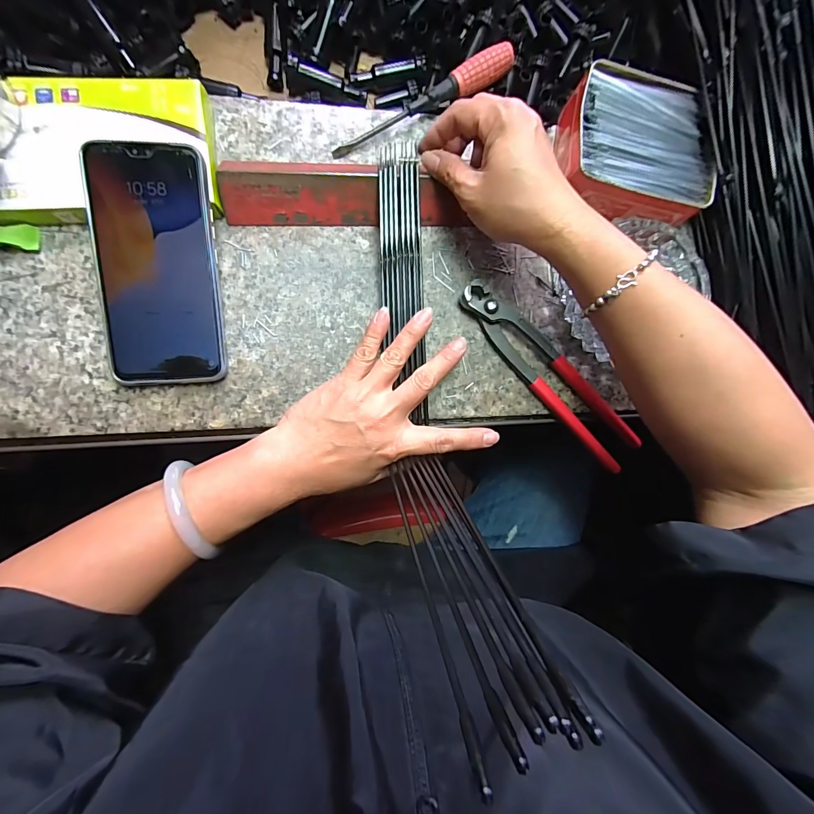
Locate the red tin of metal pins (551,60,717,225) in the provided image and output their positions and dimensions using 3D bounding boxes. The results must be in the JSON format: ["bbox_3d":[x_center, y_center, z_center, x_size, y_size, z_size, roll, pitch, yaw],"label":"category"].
[{"bbox_3d":[0.186,-0.213,0.316,0.124,0.042,0.110,10,86,-9],"label":"red tin of metal pins"}]

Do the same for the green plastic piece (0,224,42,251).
[{"bbox_3d":[-0.274,-0.117,0.261,0.036,0.008,0.018,-2,88,-10],"label":"green plastic piece"}]

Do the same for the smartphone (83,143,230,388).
[{"bbox_3d":[-0.171,-0.095,0.259,0.075,0.006,0.156,-4,98,-9],"label":"smartphone"}]

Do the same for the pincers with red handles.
[{"bbox_3d":[0.119,-0.028,0.318,0.041,0.017,0.194,-45,95,-8],"label":"pincers with red handles"}]

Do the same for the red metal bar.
[{"bbox_3d":[-0.045,-0.162,0.290,0.181,0.028,0.036,-4,88,-10],"label":"red metal bar"}]

